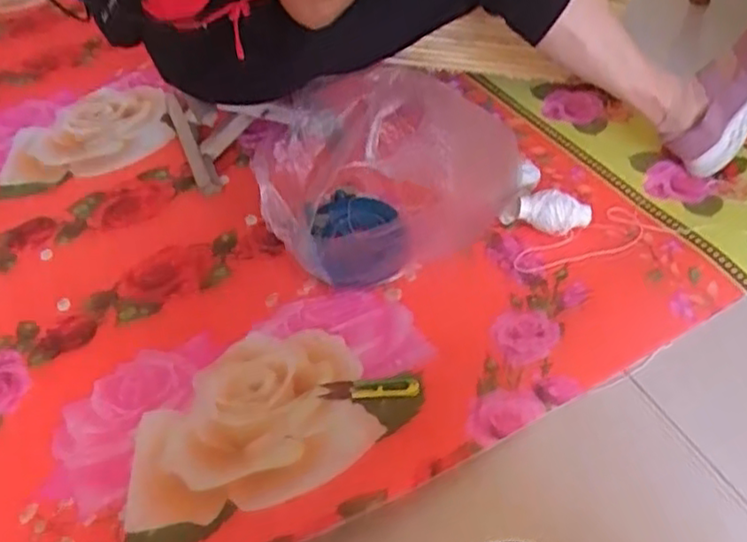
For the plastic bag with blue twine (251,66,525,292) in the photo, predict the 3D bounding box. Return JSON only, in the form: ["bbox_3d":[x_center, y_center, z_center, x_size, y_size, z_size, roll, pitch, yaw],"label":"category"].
[{"bbox_3d":[0.024,-0.135,1.024,0.388,0.250,0.292,2,49,7],"label":"plastic bag with blue twine"}]

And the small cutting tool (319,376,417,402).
[{"bbox_3d":[-0.005,0.144,0.866,0.121,0.009,0.030,-3,44,5],"label":"small cutting tool"}]

